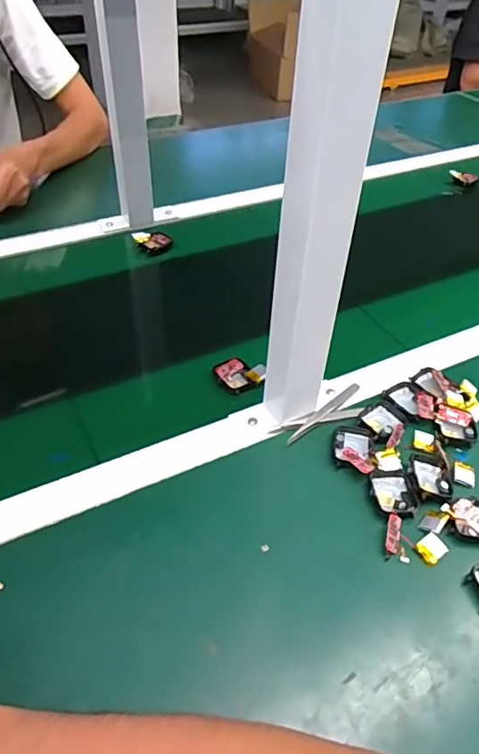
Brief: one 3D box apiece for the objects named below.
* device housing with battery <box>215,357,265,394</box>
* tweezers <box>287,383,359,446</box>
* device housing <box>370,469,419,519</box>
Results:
[{"bbox_3d":[-0.002,-0.004,0.577,0.046,0.014,0.048,-25,52,-26],"label":"device housing with battery"},{"bbox_3d":[0.089,0.036,0.537,0.012,0.013,0.119,33,52,26],"label":"tweezers"},{"bbox_3d":[0.137,0.103,0.467,0.038,0.009,0.046,-2,45,-6],"label":"device housing"}]

